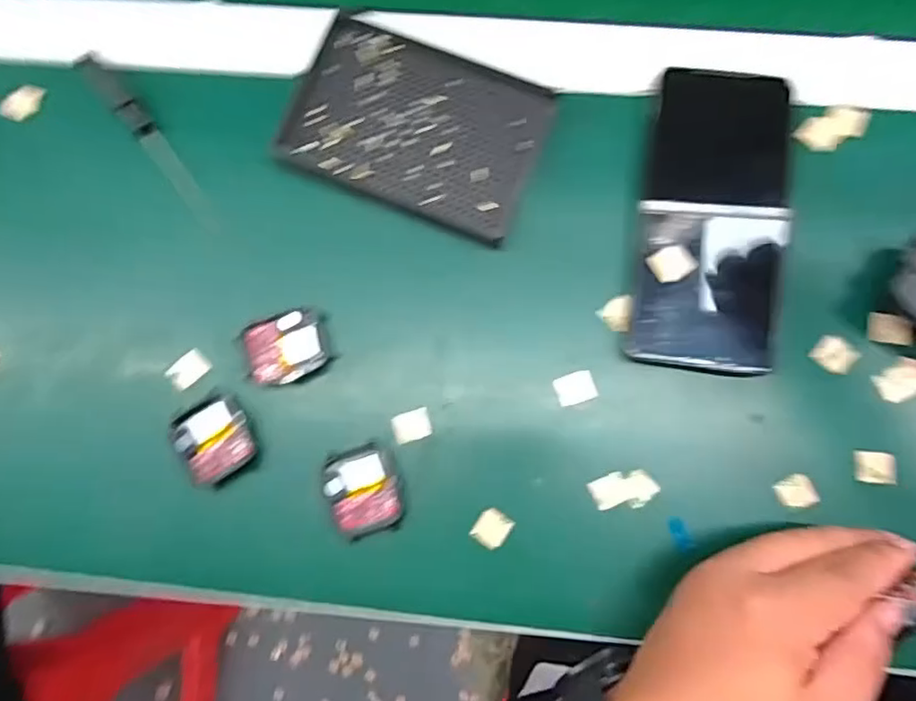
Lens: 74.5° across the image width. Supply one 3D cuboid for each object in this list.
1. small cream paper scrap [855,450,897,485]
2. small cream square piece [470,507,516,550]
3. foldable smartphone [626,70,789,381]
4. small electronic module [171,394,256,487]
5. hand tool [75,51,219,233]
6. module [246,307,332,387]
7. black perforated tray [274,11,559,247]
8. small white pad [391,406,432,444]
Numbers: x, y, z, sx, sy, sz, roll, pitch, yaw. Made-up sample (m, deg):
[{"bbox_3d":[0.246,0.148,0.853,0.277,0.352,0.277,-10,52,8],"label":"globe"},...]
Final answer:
[{"bbox_3d":[0.218,0.061,0.314,0.020,0.006,0.016,5,84,4],"label":"small cream paper scrap"},{"bbox_3d":[0.018,0.095,0.320,0.017,0.005,0.019,38,87,6],"label":"small cream square piece"},{"bbox_3d":[0.137,-0.070,0.321,0.074,0.013,0.158,6,88,4],"label":"foldable smartphone"},{"bbox_3d":[-0.131,0.048,0.326,0.039,0.009,0.042,-33,83,-1],"label":"small electronic module"},{"bbox_3d":[-0.177,-0.123,0.349,0.016,0.013,0.130,-39,83,-2],"label":"hand tool"},{"bbox_3d":[-0.094,-0.001,0.330,0.042,0.012,0.036,-19,83,1],"label":"module"},{"bbox_3d":[-0.022,-0.123,0.336,0.134,0.020,0.088,24,86,5],"label":"black perforated tray"},{"bbox_3d":[-0.025,0.041,0.328,0.020,0.005,0.016,-18,83,1],"label":"small white pad"}]

